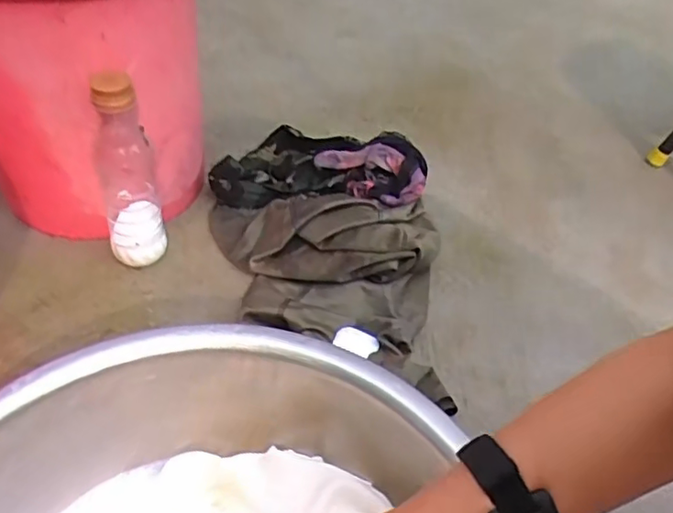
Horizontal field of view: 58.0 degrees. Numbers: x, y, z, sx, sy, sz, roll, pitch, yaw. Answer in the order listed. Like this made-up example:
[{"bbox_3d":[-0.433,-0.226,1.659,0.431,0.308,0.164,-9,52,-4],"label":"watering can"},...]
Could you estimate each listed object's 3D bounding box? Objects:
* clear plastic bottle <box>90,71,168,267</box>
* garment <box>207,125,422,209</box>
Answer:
[{"bbox_3d":[-0.237,-0.089,0.685,0.063,0.244,0.058,-9,47,-15],"label":"clear plastic bottle"},{"bbox_3d":[-0.016,-0.140,0.869,0.290,0.056,0.193,3,43,18],"label":"garment"}]

